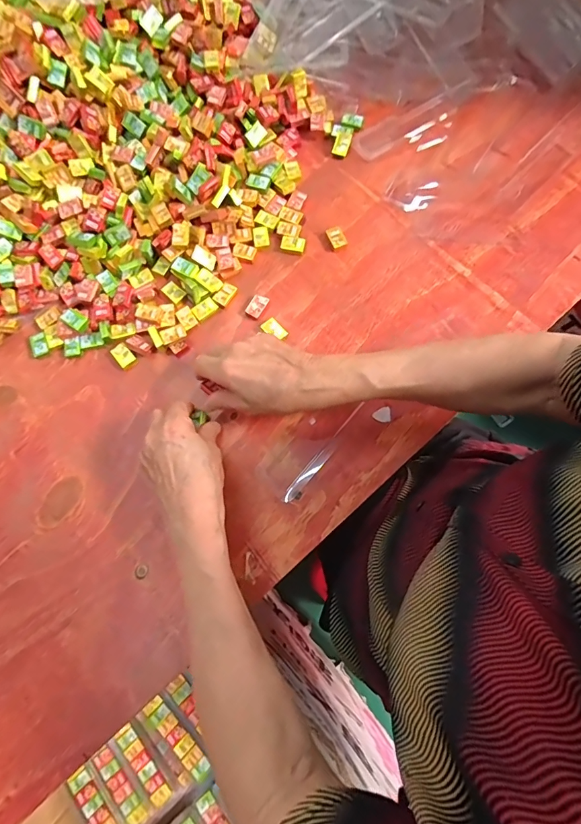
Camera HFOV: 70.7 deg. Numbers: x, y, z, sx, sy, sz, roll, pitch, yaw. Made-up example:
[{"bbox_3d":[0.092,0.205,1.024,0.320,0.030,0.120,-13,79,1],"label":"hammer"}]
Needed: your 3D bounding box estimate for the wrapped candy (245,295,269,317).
[{"bbox_3d":[-0.036,-0.114,0.441,0.017,0.010,0.026,30,78,9],"label":"wrapped candy"}]

